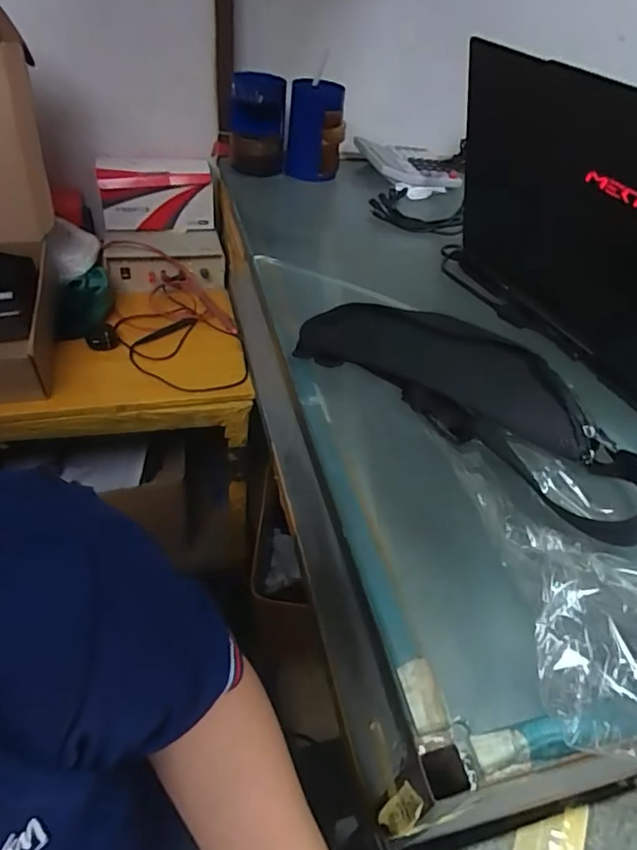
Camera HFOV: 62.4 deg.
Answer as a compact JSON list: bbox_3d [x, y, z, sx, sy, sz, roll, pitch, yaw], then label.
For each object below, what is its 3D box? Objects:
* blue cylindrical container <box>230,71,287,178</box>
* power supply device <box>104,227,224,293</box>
[{"bbox_3d":[-0.103,-0.500,0.880,0.085,0.139,0.071,-3,45,-11],"label":"blue cylindrical container"},{"bbox_3d":[-0.267,-0.292,0.925,0.194,0.074,0.088,-7,45,-15],"label":"power supply device"}]

